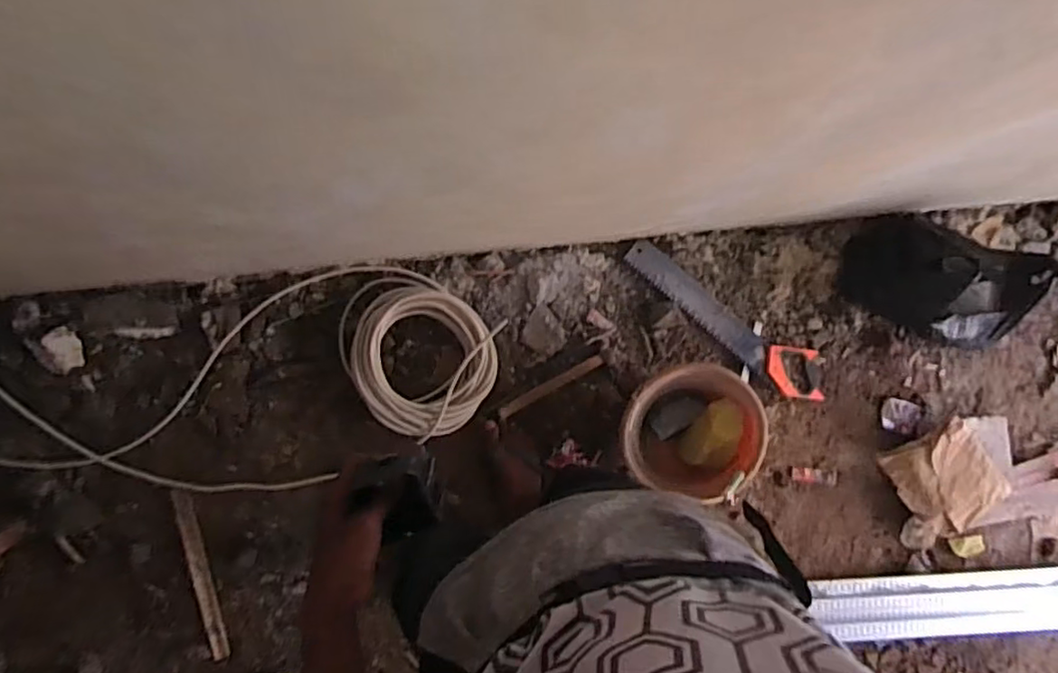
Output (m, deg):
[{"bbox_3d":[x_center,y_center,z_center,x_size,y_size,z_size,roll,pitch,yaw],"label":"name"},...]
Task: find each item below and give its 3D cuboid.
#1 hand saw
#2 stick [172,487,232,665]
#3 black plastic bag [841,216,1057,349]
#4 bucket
[{"bbox_3d":[0.455,-0.029,1.496,0.549,0.031,0.122,32,82,-6],"label":"hand saw"},{"bbox_3d":[-0.661,0.478,1.300,0.038,0.013,0.339,-14,87,-23],"label":"stick"},{"bbox_3d":[0.909,-0.109,1.425,0.340,0.239,0.233,18,84,-8],"label":"black plastic bag"},{"bbox_3d":[0.319,0.189,1.359,0.258,0.248,0.253,1,86,-9],"label":"bucket"}]

